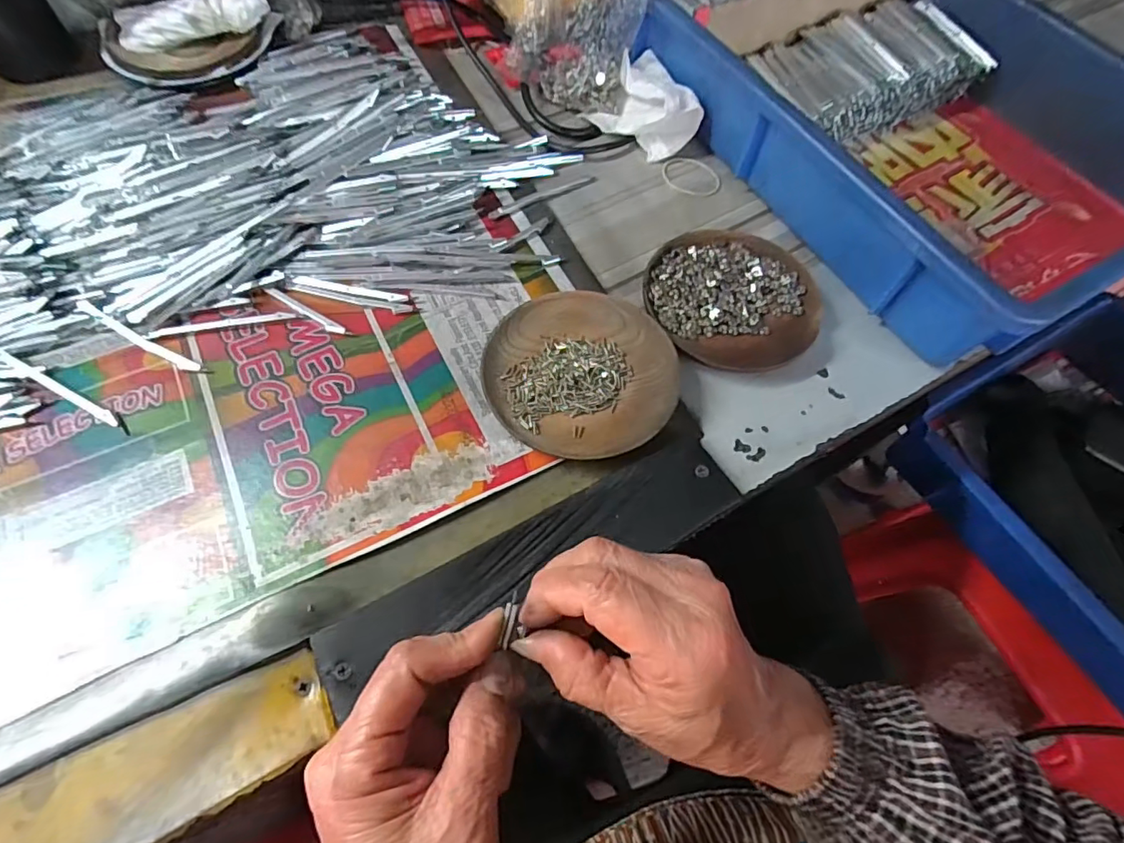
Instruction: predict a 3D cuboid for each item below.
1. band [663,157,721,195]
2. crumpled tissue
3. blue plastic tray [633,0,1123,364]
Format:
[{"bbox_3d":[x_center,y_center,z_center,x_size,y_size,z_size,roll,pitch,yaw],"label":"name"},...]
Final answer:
[{"bbox_3d":[0.103,-0.197,0.438,0.039,0.004,0.047,-36,70,-20],"label":"band"},{"bbox_3d":[0.070,-0.256,0.442,0.066,0.045,0.083,-34,70,-19],"label":"crumpled tissue"},{"bbox_3d":[0.262,-0.257,0.435,0.292,0.079,0.415,-22,66,-14],"label":"blue plastic tray"}]

